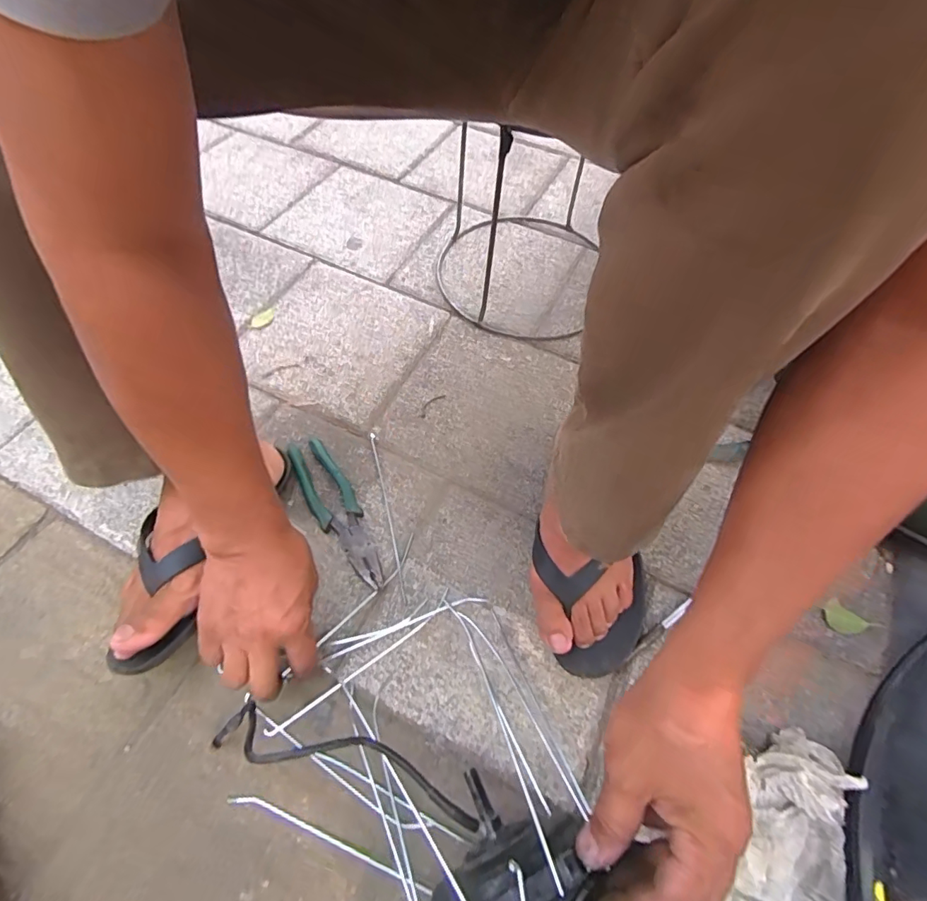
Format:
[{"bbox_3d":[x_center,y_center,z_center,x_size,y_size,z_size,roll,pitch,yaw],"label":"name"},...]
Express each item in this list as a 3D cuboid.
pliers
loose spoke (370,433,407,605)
[{"bbox_3d":[-0.148,0.066,0.568,0.050,0.017,0.208,-25,64,-17],"label":"pliers"},{"bbox_3d":[-0.089,0.070,0.577,0.005,0.004,0.219,-11,61,-10],"label":"loose spoke"}]

